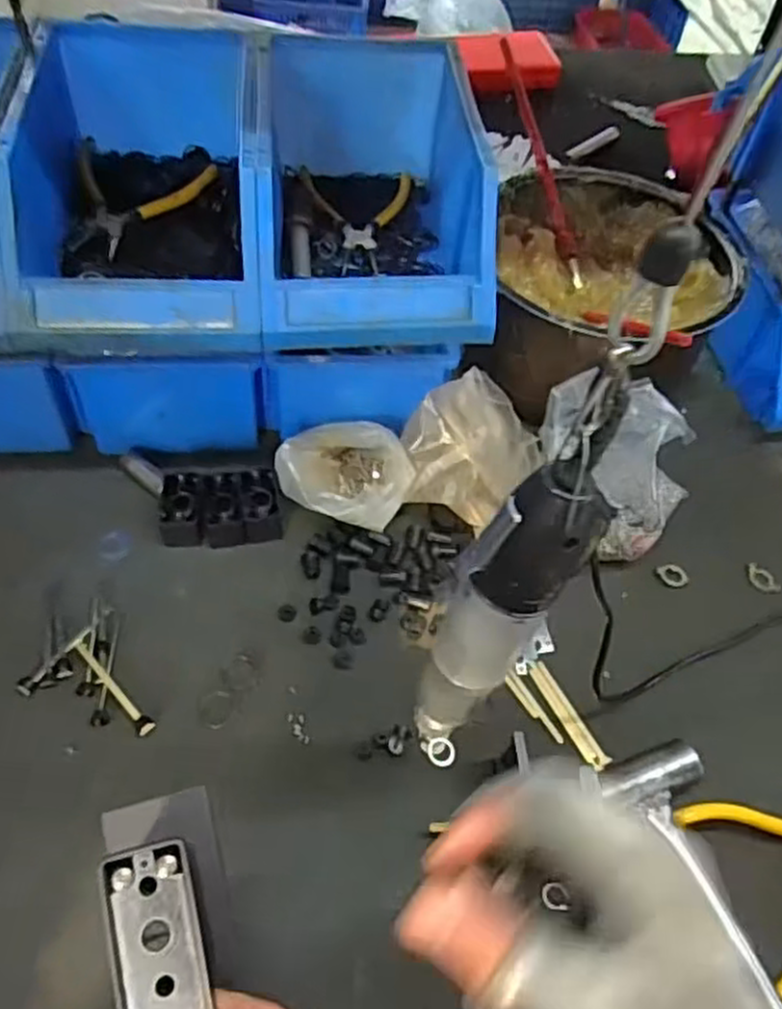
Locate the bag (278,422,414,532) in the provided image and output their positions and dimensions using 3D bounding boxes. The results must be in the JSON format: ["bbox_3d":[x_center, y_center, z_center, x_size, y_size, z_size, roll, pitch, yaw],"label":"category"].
[{"bbox_3d":[-0.037,-0.025,0.613,0.103,0.045,0.085,1,55,-4],"label":"bag"}]

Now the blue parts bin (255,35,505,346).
[{"bbox_3d":[-0.018,-0.225,0.549,0.146,0.111,0.248,-2,55,-7],"label":"blue parts bin"}]

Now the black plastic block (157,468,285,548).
[{"bbox_3d":[-0.134,0.000,0.597,0.089,0.023,0.058,-7,56,-10],"label":"black plastic block"}]

